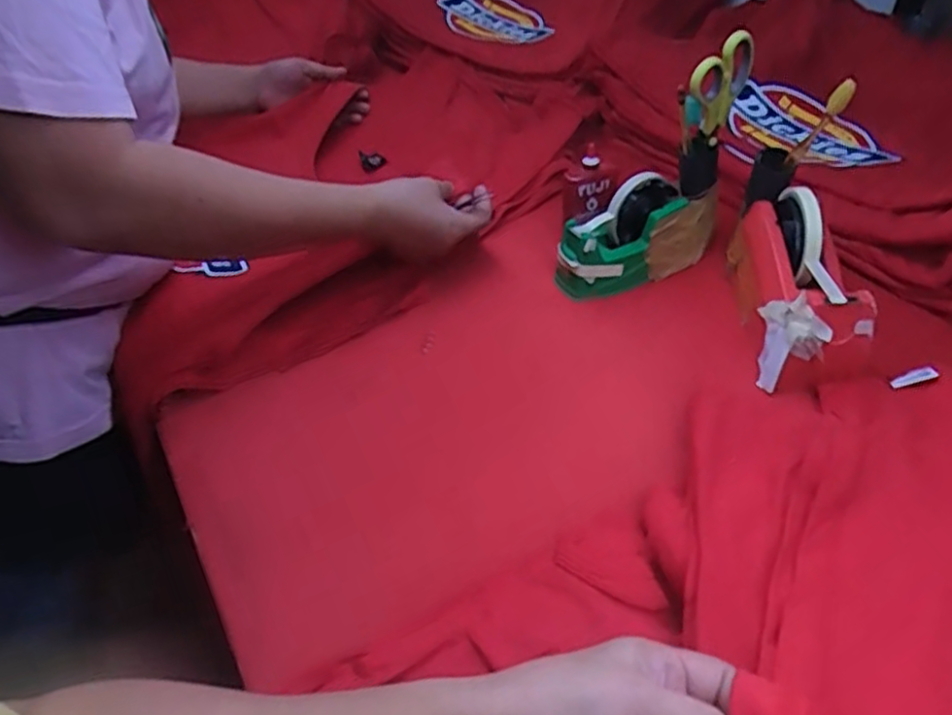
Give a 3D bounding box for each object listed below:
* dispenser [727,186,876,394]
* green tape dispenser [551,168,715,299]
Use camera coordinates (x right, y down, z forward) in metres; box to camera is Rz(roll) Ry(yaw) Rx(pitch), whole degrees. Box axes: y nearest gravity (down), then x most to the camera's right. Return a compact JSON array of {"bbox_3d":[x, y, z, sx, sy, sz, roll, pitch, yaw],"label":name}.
[{"bbox_3d":[0.298,-0.079,0.635,0.082,0.110,0.178,3,41,5],"label":"dispenser"},{"bbox_3d":[0.174,-0.134,0.729,0.181,0.092,0.058,-21,45,-22],"label":"green tape dispenser"}]

